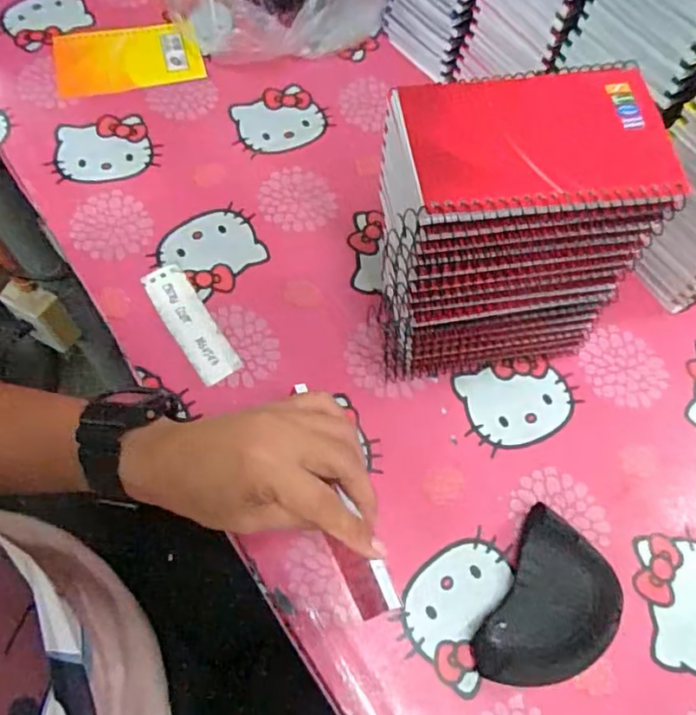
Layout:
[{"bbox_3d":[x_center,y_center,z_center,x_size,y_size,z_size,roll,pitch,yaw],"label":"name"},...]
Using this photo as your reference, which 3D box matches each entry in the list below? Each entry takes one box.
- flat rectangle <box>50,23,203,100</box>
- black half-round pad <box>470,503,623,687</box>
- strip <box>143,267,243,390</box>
[{"bbox_3d":[-0.206,-0.281,0.566,0.130,0.007,0.077,-13,71,-8],"label":"flat rectangle"},{"bbox_3d":[0.125,0.154,0.368,0.066,0.024,0.102,28,66,10],"label":"black half-round pad"},{"bbox_3d":[-0.119,-0.026,0.453,0.031,0.004,0.106,-31,70,-16],"label":"strip"}]

